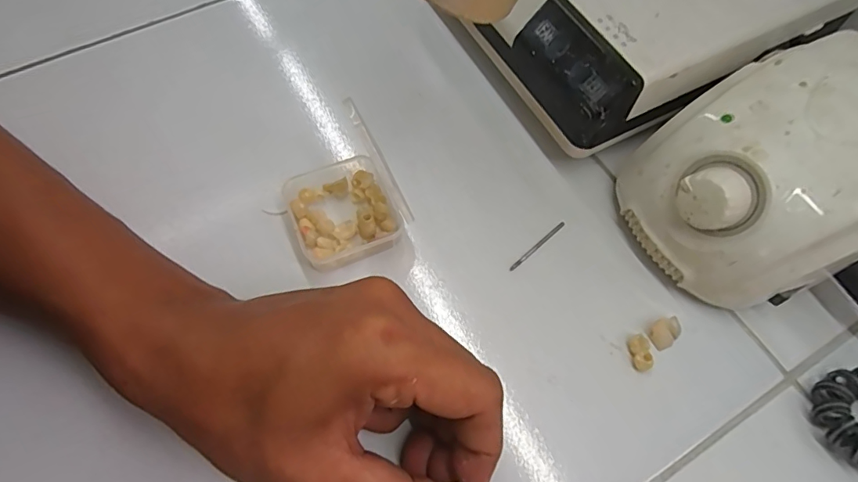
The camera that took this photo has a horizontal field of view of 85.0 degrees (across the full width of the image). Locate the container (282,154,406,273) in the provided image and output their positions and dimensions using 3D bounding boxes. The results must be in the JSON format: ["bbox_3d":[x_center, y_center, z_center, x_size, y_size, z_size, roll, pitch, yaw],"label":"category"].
[{"bbox_3d":[-0.048,-0.017,0.264,0.055,0.018,0.060,-23,69,-12],"label":"container"}]

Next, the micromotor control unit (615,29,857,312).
[{"bbox_3d":[0.180,-0.033,0.238,0.133,0.082,0.098,-26,69,-13],"label":"micromotor control unit"}]

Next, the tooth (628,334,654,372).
[{"bbox_3d":[0.107,0.057,0.238,0.009,0.008,0.017,-9,67,-6],"label":"tooth"}]

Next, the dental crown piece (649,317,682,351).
[{"bbox_3d":[0.122,0.047,0.241,0.017,0.007,0.014,-25,69,-12],"label":"dental crown piece"}]

